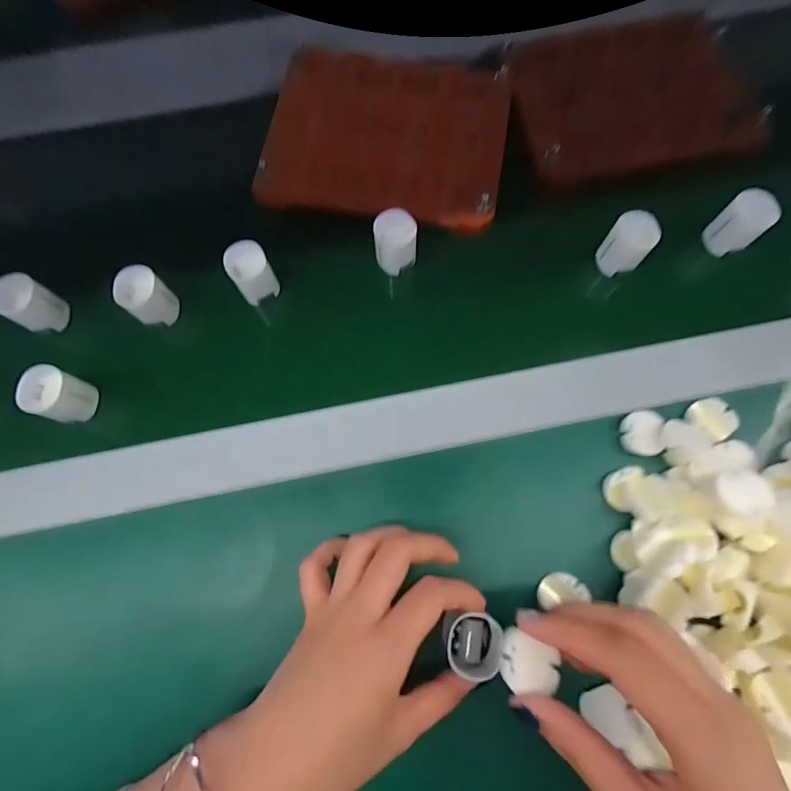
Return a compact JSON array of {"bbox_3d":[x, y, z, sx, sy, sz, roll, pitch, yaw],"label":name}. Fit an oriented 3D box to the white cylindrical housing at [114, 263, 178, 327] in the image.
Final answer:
[{"bbox_3d":[-0.177,-0.070,0.307,0.027,0.037,0.030,42,78,11],"label":"white cylindrical housing"}]

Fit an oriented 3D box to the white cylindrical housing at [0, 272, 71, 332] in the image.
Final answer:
[{"bbox_3d":[-0.263,-0.065,0.312,0.026,0.037,0.031,23,75,6],"label":"white cylindrical housing"}]

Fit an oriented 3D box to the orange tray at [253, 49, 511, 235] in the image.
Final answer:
[{"bbox_3d":[-0.006,-0.208,0.351,0.185,0.024,0.143,7,74,2],"label":"orange tray"}]

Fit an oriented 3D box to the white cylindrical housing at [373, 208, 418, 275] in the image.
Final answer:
[{"bbox_3d":[0.000,-0.112,0.314,0.031,0.031,0.030,0,74,0],"label":"white cylindrical housing"}]

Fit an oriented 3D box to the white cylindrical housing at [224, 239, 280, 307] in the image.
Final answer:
[{"bbox_3d":[-0.104,-0.089,0.311,0.028,0.033,0.029,0,74,0],"label":"white cylindrical housing"}]

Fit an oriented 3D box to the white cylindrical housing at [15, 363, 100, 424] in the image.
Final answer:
[{"bbox_3d":[-0.226,0.000,0.289,0.029,0.033,0.031,0,74,0],"label":"white cylindrical housing"}]

